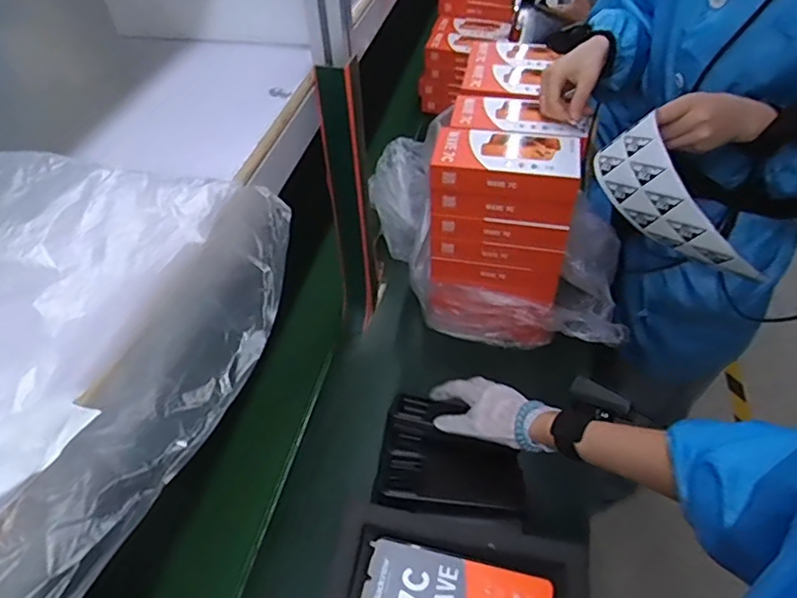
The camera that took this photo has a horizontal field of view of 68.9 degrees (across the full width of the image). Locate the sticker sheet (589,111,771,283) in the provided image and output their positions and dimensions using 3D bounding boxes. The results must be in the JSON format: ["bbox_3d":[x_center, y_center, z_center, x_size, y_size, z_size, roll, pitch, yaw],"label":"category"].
[{"bbox_3d":[0.298,-0.100,0.627,0.040,0.079,0.205,-27,69,-22],"label":"sticker sheet"}]

